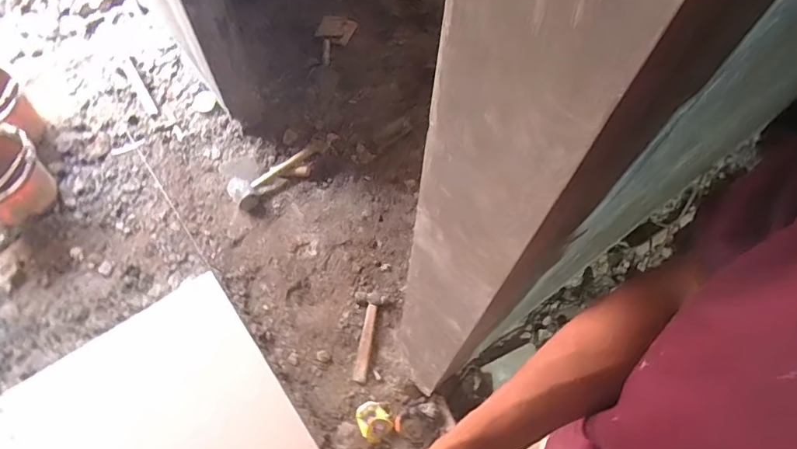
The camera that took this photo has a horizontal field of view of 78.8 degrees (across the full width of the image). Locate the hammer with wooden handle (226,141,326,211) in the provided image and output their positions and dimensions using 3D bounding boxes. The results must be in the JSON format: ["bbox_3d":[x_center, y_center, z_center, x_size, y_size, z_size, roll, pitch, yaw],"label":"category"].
[{"bbox_3d":[-0.391,-0.183,1.587,0.091,0.076,0.357,38,68,20],"label":"hammer with wooden handle"}]

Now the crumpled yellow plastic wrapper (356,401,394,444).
[{"bbox_3d":[-0.066,0.508,1.256,0.076,0.045,0.096,-30,64,-16],"label":"crumpled yellow plastic wrapper"}]

